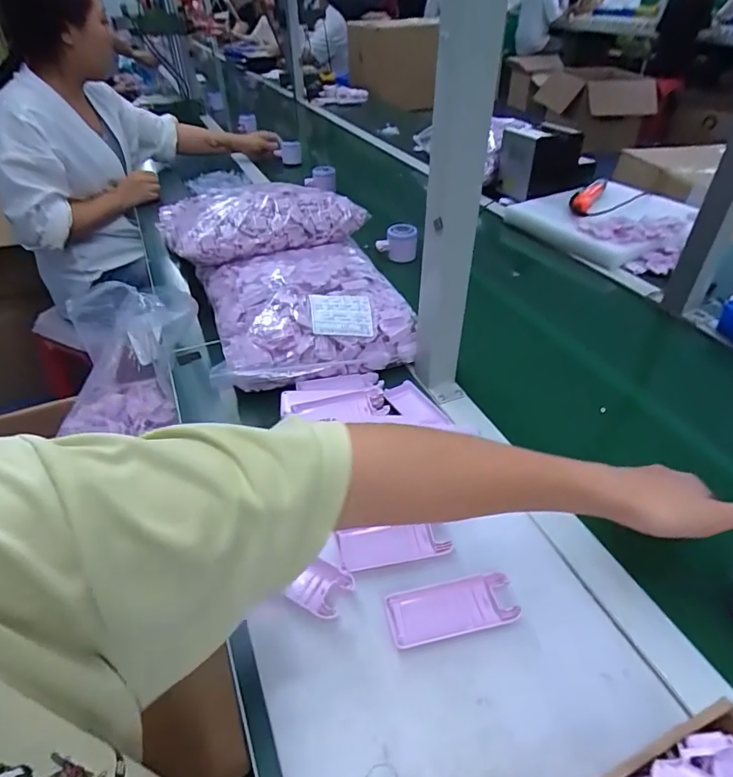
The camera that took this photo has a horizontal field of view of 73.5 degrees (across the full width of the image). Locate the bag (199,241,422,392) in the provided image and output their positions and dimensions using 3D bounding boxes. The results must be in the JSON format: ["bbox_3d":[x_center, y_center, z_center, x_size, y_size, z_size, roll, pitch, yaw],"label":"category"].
[{"bbox_3d":[-0.090,-0.114,0.701,0.255,0.105,0.250,-14,43,-15],"label":"bag"}]

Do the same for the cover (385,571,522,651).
[{"bbox_3d":[0.071,0.181,0.403,0.105,0.012,0.043,-9,42,-9],"label":"cover"}]

